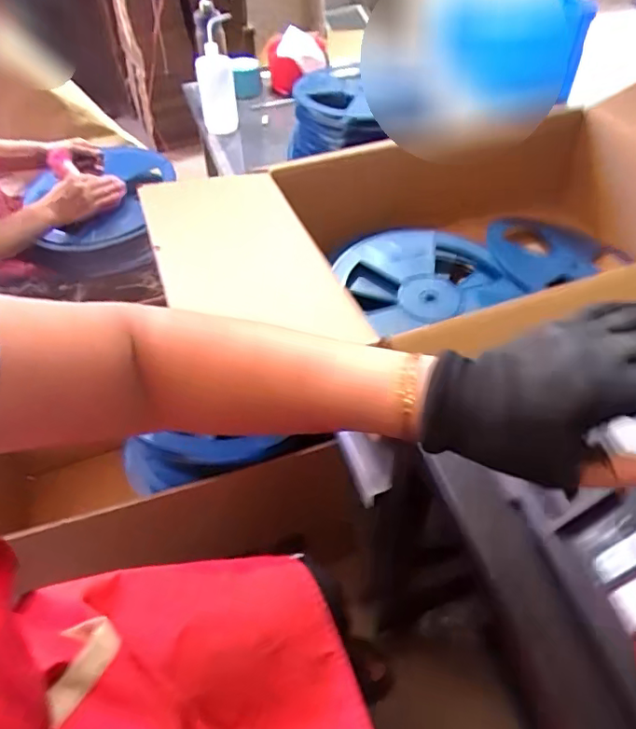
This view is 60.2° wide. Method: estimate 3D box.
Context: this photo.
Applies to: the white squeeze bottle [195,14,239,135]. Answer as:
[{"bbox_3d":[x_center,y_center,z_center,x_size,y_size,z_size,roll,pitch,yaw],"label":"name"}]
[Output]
[{"bbox_3d":[-0.274,-0.768,1.466,0.100,0.296,0.115,-9,48,-7],"label":"white squeeze bottle"}]

